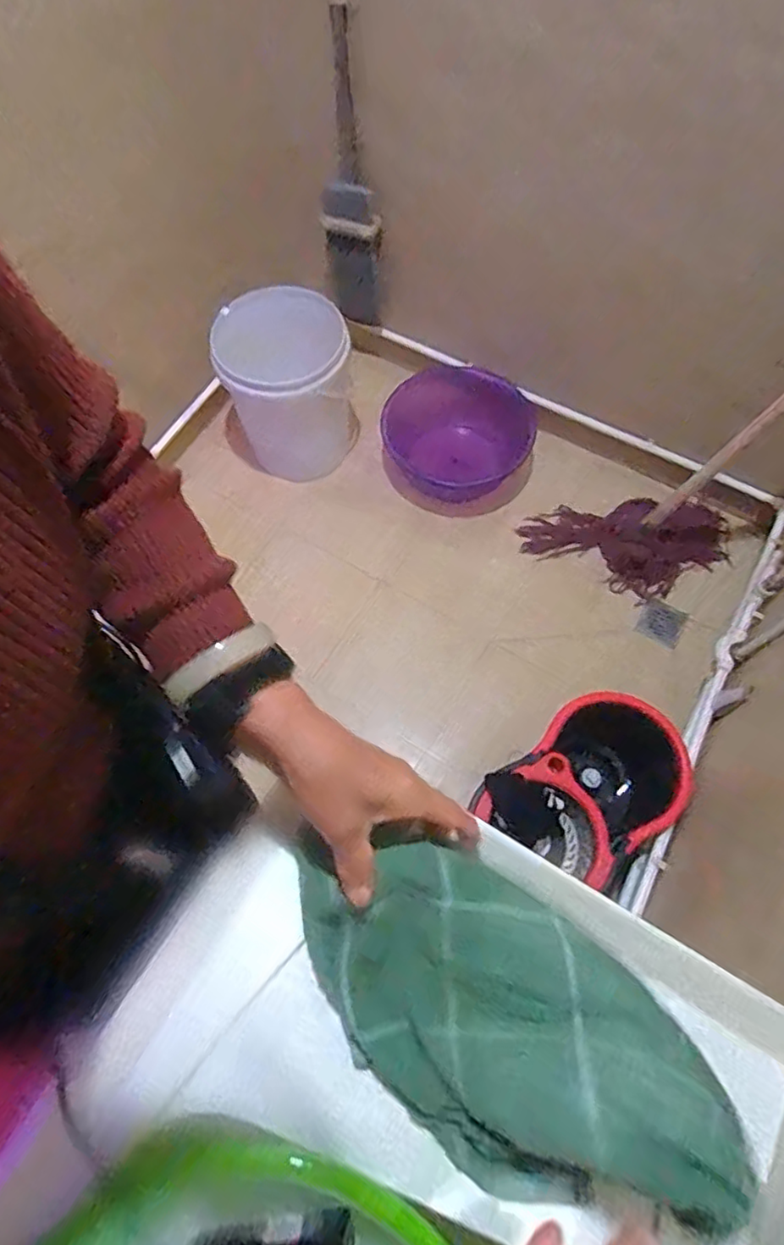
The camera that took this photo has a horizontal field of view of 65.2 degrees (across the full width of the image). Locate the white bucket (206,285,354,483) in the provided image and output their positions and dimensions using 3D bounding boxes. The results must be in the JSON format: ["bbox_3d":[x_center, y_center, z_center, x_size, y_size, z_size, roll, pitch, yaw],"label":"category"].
[{"bbox_3d":[-0.252,-0.561,1.507,0.284,0.373,0.250,15,65,7],"label":"white bucket"}]

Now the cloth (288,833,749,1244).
[{"bbox_3d":[0.050,0.239,0.383,0.281,0.087,0.148,35,70,16],"label":"cloth"}]

